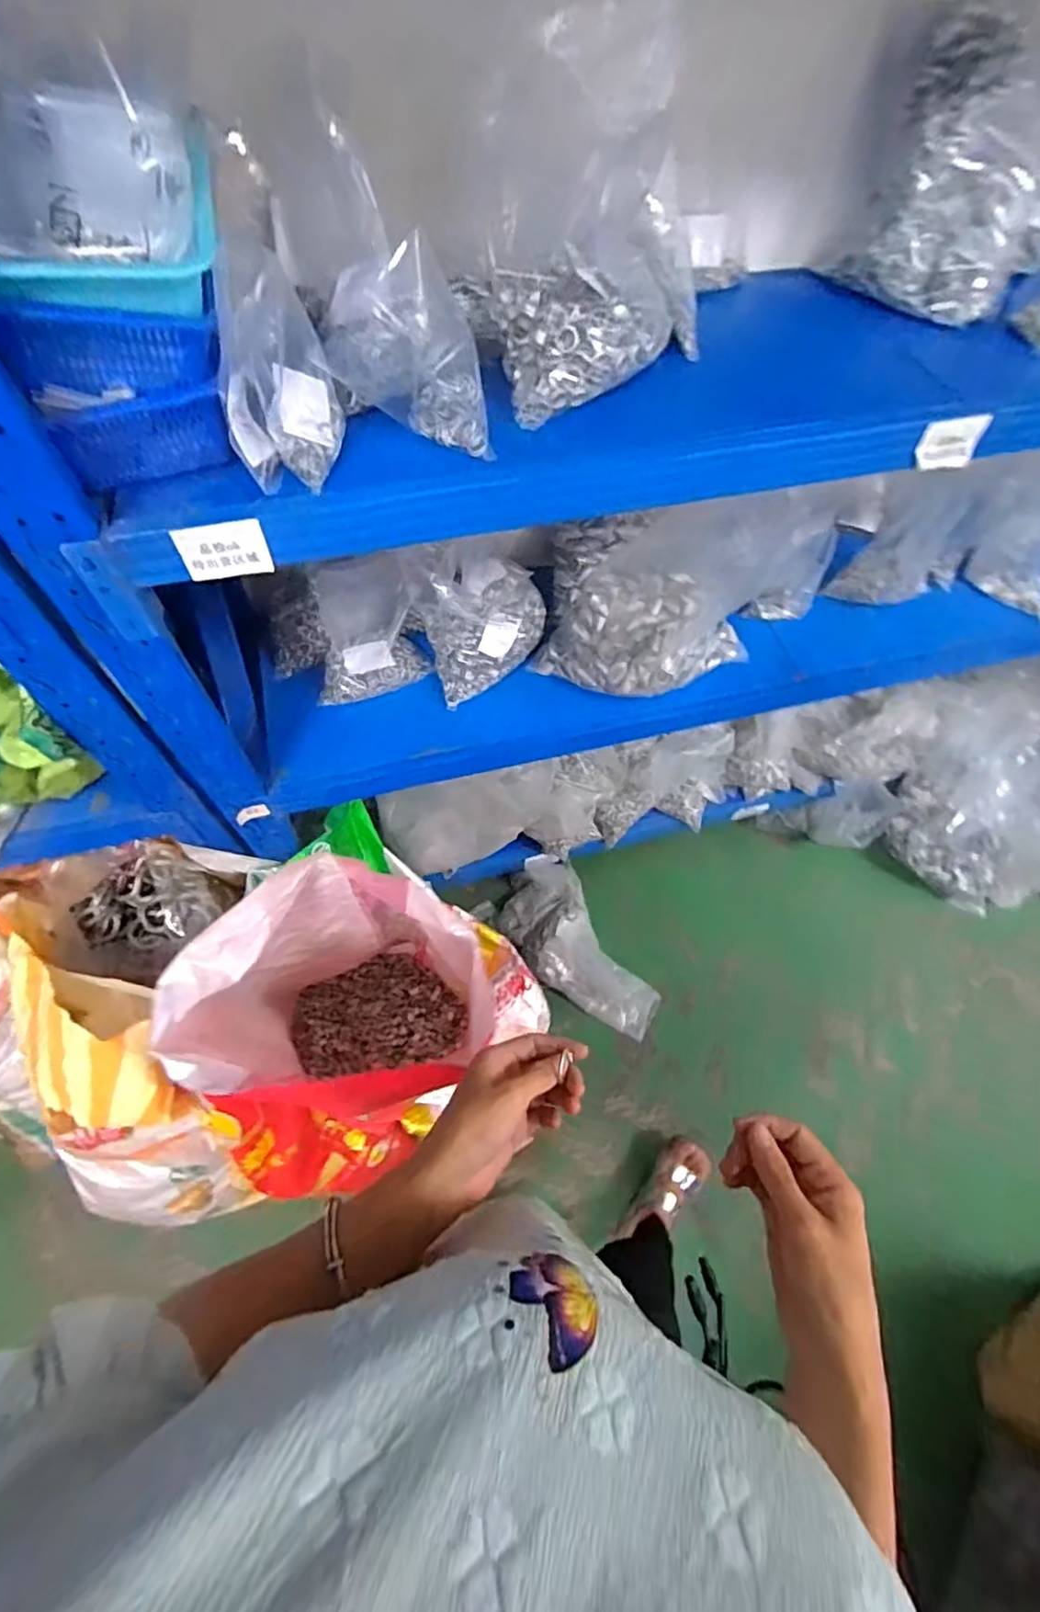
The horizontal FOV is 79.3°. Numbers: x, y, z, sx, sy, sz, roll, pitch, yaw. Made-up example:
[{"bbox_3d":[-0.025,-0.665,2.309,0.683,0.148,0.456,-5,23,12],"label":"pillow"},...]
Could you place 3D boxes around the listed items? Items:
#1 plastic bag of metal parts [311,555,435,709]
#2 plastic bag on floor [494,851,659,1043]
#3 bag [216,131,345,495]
[{"bbox_3d":[-0.243,-0.269,0.992,0.183,0.194,0.103,-13,62,-9],"label":"plastic bag of metal parts"},{"bbox_3d":[0.120,0.321,1.385,0.221,0.095,0.417,-32,66,-18],"label":"plastic bag on floor"},{"bbox_3d":[-0.218,-0.399,0.537,0.095,0.202,0.093,-13,62,-9],"label":"bag"}]

